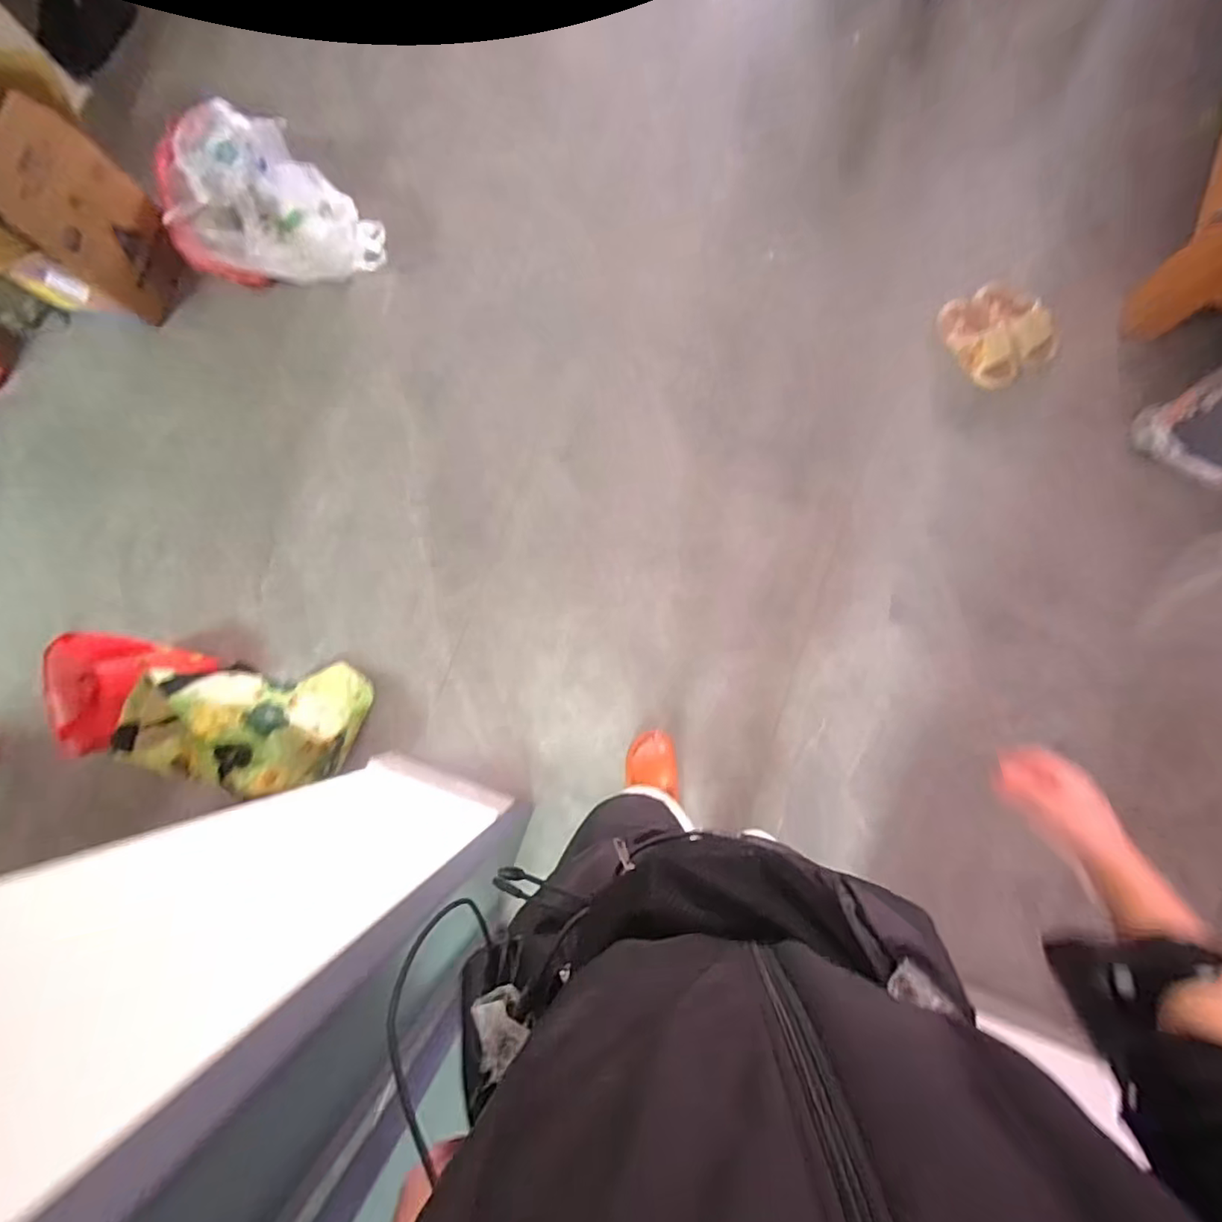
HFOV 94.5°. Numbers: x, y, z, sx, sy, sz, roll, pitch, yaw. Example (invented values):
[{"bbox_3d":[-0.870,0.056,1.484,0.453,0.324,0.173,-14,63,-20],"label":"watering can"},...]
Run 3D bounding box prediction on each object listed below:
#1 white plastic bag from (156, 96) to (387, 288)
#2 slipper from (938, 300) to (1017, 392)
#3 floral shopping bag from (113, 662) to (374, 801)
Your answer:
[{"bbox_3d":[-0.801,-0.953,1.335,0.499,0.256,0.276,11,83,5],"label":"white plastic bag"},{"bbox_3d":[0.831,-0.610,1.274,0.114,0.051,0.225,-23,83,1],"label":"slipper"},{"bbox_3d":[-0.727,0.230,1.157,0.339,0.257,0.235,-2,83,3],"label":"floral shopping bag"}]

